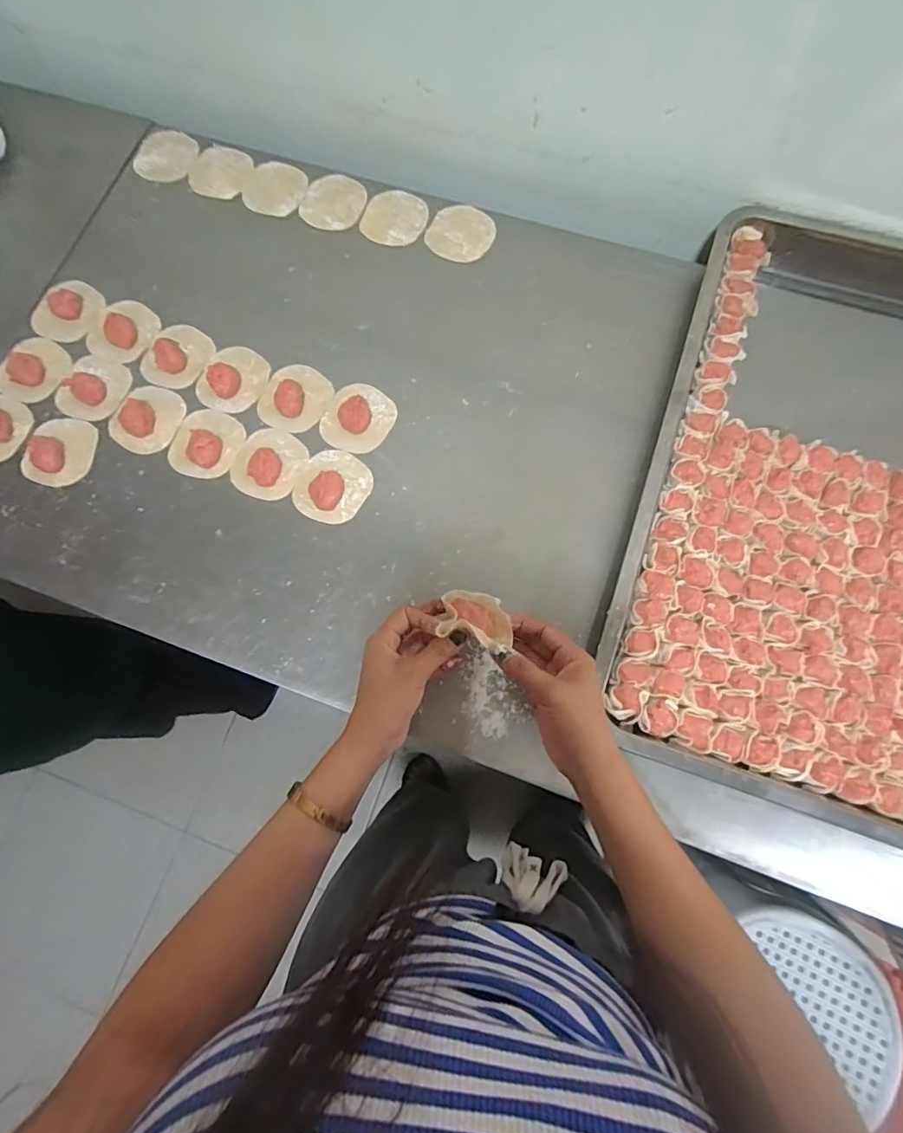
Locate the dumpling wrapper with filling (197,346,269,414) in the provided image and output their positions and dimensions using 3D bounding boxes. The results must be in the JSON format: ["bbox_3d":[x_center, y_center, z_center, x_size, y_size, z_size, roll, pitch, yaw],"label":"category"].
[{"bbox_3d":[-0.247,-0.215,0.596,0.071,0.024,0.080,20,78,5],"label":"dumpling wrapper with filling"}]

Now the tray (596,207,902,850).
[{"bbox_3d":[0.392,-0.074,0.527,0.390,0.054,0.612,19,77,7],"label":"tray"}]

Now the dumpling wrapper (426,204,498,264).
[{"bbox_3d":[0.012,-0.403,0.643,0.077,0.004,0.085,24,74,7],"label":"dumpling wrapper"}]

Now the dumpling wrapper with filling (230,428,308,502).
[{"bbox_3d":[-0.200,-0.114,0.569,0.072,0.022,0.078,25,78,6],"label":"dumpling wrapper with filling"}]

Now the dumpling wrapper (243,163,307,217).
[{"bbox_3d":[-0.222,-0.475,0.669,0.078,0.004,0.077,0,77,1],"label":"dumpling wrapper"}]

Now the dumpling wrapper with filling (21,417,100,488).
[{"bbox_3d":[-0.431,-0.127,0.583,0.069,0.012,0.078,15,78,4],"label":"dumpling wrapper with filling"}]

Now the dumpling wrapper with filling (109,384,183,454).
[{"bbox_3d":[-0.342,-0.167,0.590,0.081,0.016,0.078,0,77,1],"label":"dumpling wrapper with filling"}]

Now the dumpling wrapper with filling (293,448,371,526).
[{"bbox_3d":[-0.128,-0.088,0.560,0.077,0.020,0.078,26,79,7],"label":"dumpling wrapper with filling"}]

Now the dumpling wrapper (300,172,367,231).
[{"bbox_3d":[-0.146,-0.454,0.661,0.074,0.004,0.088,22,78,6],"label":"dumpling wrapper"}]

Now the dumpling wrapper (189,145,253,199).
[{"bbox_3d":[-0.294,-0.501,0.676,0.075,0.004,0.078,0,77,1],"label":"dumpling wrapper"}]

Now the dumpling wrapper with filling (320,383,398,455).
[{"bbox_3d":[-0.103,-0.167,0.580,0.075,0.022,0.080,0,77,1],"label":"dumpling wrapper with filling"}]

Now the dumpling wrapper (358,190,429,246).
[{"bbox_3d":[-0.068,-0.427,0.649,0.073,0.004,0.082,27,79,7],"label":"dumpling wrapper"}]

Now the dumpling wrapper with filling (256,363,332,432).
[{"bbox_3d":[-0.176,-0.191,0.592,0.072,0.022,0.081,25,78,6],"label":"dumpling wrapper with filling"}]

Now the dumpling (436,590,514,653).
[{"bbox_3d":[0.021,0.043,0.440,0.061,0.026,0.044,14,77,4],"label":"dumpling"}]

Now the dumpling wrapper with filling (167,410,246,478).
[{"bbox_3d":[-0.270,-0.137,0.580,0.070,0.019,0.080,20,78,5],"label":"dumpling wrapper with filling"}]

